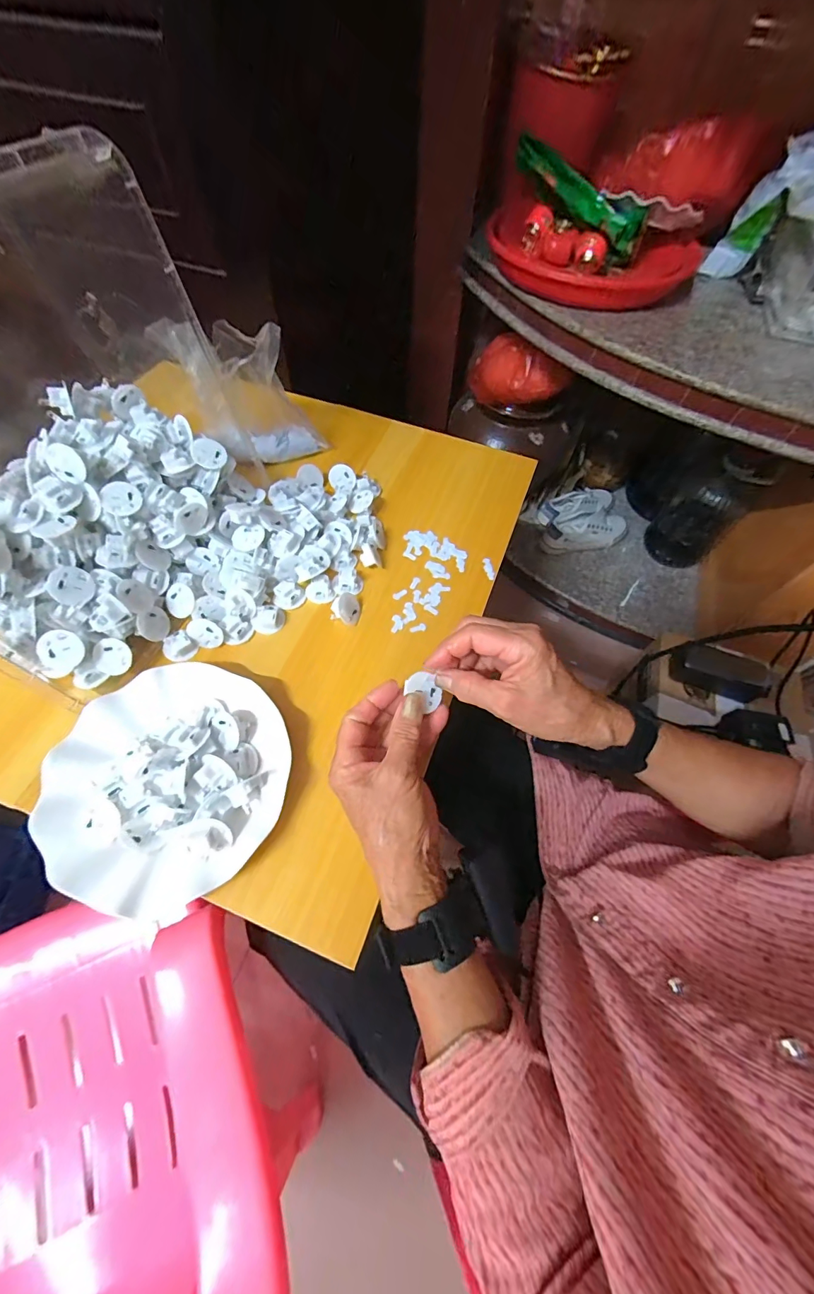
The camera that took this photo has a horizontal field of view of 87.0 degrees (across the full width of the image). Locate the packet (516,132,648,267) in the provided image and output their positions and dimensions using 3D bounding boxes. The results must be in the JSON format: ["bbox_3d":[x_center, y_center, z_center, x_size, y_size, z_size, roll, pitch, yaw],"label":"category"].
[{"bbox_3d":[0.280,-0.739,0.705,0.254,0.067,0.059,45,67,5],"label":"packet"}]

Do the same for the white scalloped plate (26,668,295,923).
[{"bbox_3d":[-0.187,0.098,0.335,0.176,0.030,0.178,2,60,-3],"label":"white scalloped plate"}]

